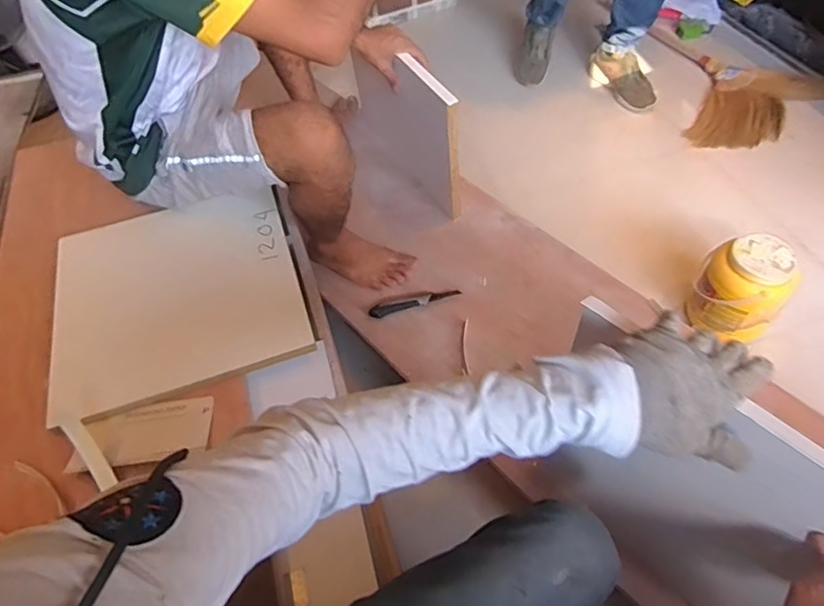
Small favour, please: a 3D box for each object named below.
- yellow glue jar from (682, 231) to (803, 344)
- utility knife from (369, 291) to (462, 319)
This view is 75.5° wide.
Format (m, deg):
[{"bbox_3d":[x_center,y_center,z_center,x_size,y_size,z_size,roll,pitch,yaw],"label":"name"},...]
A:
[{"bbox_3d":[0.683,-0.027,1.119,0.147,0.210,0.161,-2,55,3],"label":"yellow glue jar"},{"bbox_3d":[0.006,-0.004,1.142,0.194,0.012,0.032,-14,55,-5],"label":"utility knife"}]

